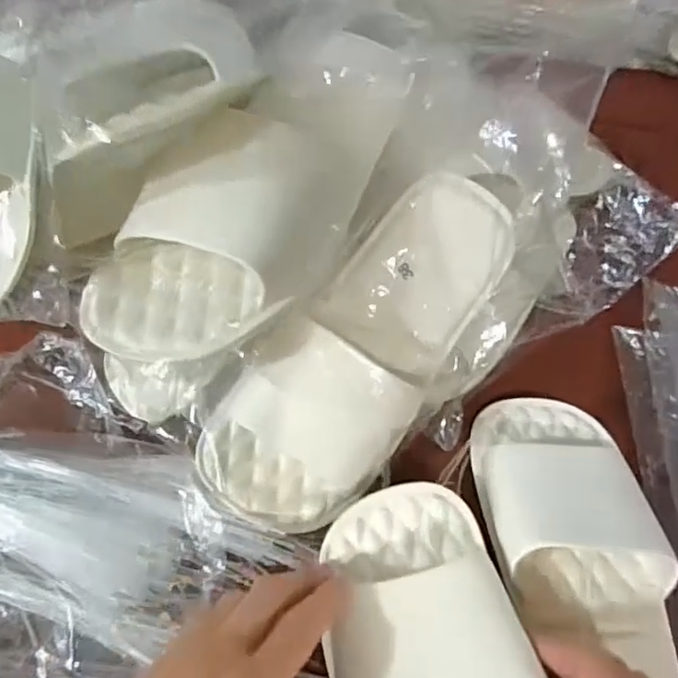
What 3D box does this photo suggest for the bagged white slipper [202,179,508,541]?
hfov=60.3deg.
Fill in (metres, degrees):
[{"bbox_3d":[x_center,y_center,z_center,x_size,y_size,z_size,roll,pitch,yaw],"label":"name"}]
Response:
[{"bbox_3d":[0.015,0.006,0.347,0.093,0.066,0.236,36,84,17],"label":"bagged white slipper"}]

